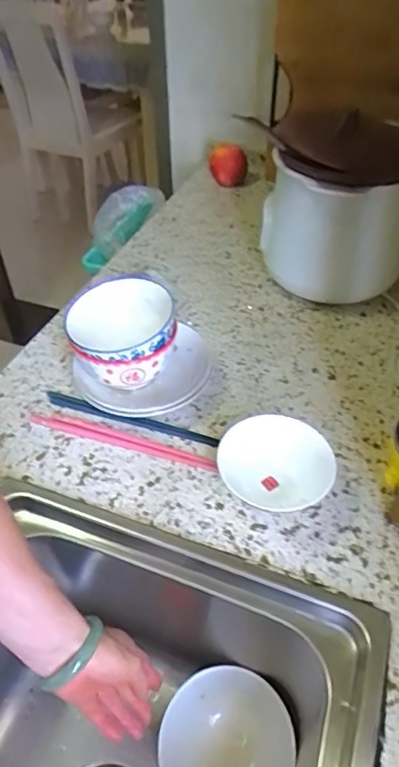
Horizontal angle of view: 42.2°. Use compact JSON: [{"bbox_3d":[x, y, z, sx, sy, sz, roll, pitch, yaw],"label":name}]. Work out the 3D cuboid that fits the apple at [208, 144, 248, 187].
[{"bbox_3d":[0.060,-0.450,1.062,0.081,0.066,0.073,-1,44,0],"label":"apple"}]

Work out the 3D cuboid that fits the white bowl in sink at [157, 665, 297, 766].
[{"bbox_3d":[0.028,0.370,0.526,0.134,0.044,0.131,1,43,-1],"label":"white bowl in sink"}]

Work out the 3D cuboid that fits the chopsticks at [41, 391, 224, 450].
[{"bbox_3d":[-0.084,0.041,0.608,0.221,0.008,0.018,14,46,15],"label":"chopsticks"}]

